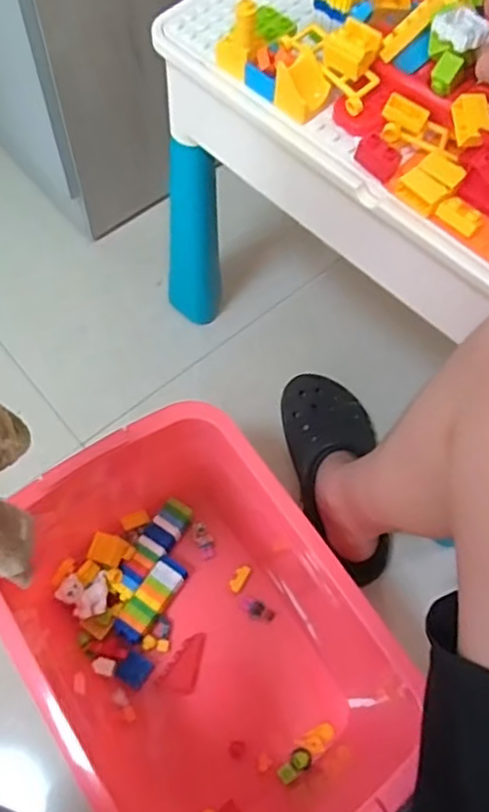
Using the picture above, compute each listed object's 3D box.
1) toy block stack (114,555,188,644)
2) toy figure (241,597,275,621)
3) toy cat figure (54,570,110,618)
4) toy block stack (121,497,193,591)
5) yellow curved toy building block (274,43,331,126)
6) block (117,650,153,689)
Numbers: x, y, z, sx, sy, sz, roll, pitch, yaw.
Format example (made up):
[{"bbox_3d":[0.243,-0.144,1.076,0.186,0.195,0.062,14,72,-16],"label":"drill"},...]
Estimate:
[{"bbox_3d":[-0.105,0.220,0.741,0.033,0.027,0.101,34,68,11],"label":"toy block stack"},{"bbox_3d":[0.016,0.238,0.760,0.041,0.009,0.019,24,67,7],"label":"toy figure"},{"bbox_3d":[-0.178,0.209,0.713,0.056,0.017,0.046,2,69,-35],"label":"toy cat figure"},{"bbox_3d":[-0.105,0.160,0.762,0.036,0.017,0.113,33,68,11],"label":"toy block stack"},{"bbox_3d":[0.046,-0.248,0.506,0.038,0.034,0.037,-41,74,-19],"label":"yellow curved toy building block"},{"bbox_3d":[-0.121,0.292,0.719,0.031,0.019,0.032,31,68,10],"label":"block"}]

